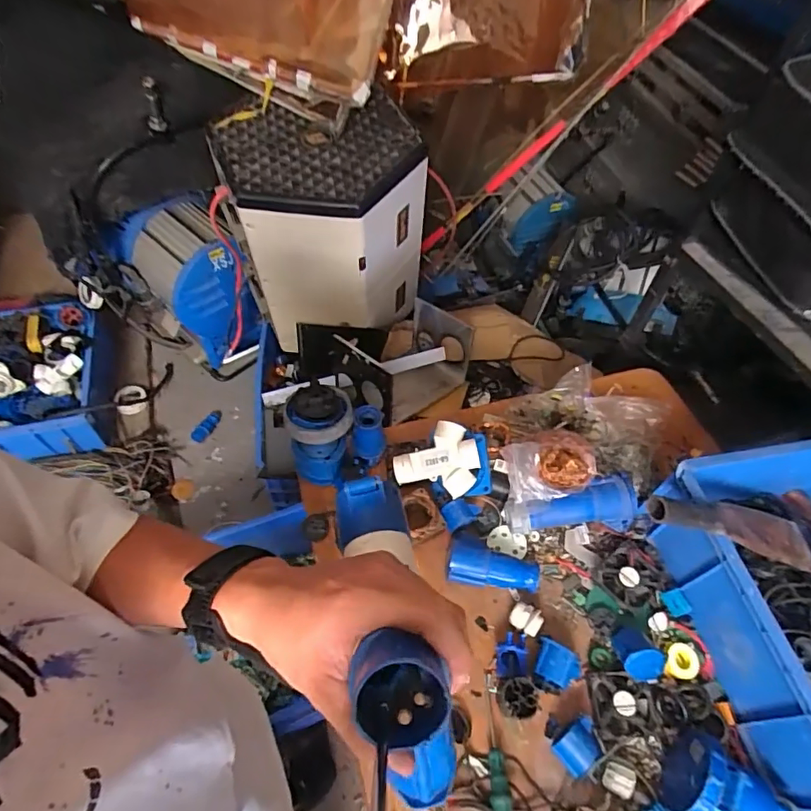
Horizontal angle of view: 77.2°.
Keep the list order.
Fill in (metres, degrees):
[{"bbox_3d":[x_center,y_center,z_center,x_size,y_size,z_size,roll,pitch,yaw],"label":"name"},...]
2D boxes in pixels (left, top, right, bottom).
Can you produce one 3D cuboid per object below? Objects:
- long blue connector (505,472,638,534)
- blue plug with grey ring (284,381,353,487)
[{"bbox_3d":[0.270,0.166,0.840,0.211,0.075,0.074,-2,54,-5],"label":"long blue connector"},{"bbox_3d":[-0.143,0.049,0.874,0.106,0.166,0.112,2,54,-3],"label":"blue plug with grey ring"}]

